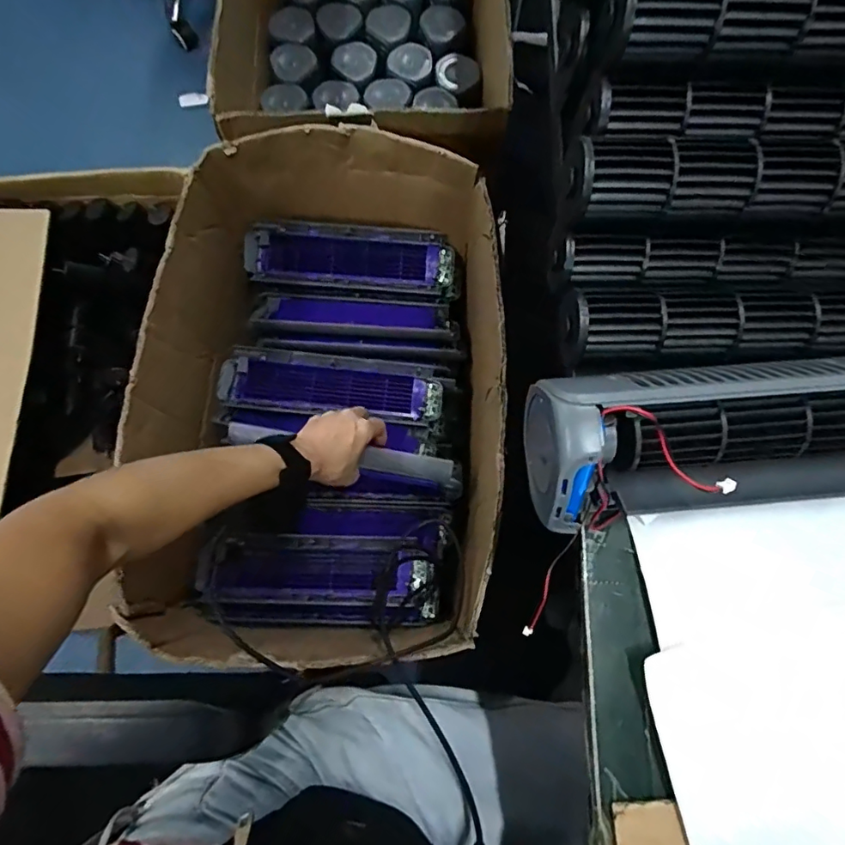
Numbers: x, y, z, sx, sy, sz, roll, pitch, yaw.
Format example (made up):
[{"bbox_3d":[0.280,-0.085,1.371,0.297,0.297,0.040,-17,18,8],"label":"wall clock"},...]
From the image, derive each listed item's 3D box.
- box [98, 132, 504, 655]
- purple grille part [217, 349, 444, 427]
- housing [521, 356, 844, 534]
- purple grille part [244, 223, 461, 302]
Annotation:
[{"bbox_3d":[-0.114,-0.048,0.646,0.359,0.251,0.540,2,77,-1],"label":"box"},{"bbox_3d":[-0.121,-0.045,0.692,0.289,0.032,0.075,6,77,0],"label":"purple grille part"},{"bbox_3d":[0.212,0.005,0.277,0.315,0.073,0.075,-5,77,-2],"label":"housing"},{"bbox_3d":[-0.102,-0.228,0.745,0.297,0.061,0.078,3,77,0],"label":"purple grille part"}]

